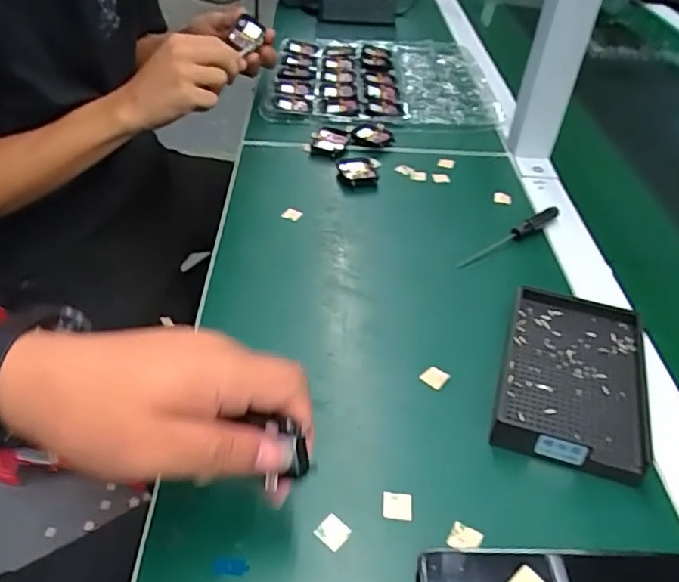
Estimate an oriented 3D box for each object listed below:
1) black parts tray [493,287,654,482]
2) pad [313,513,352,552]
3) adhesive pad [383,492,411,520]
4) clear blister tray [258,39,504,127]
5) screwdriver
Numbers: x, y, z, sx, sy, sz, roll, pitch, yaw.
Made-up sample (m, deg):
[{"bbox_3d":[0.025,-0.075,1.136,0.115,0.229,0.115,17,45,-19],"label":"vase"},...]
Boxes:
[{"bbox_3d":[0.159,0.057,0.405,0.089,0.022,0.139,15,42,12],"label":"black parts tray"},{"bbox_3d":[-0.003,0.130,0.323,0.016,0.004,0.015,32,48,29],"label":"pad"},{"bbox_3d":[0.033,0.123,0.339,0.017,0.004,0.015,9,52,-7],"label":"adhesive pad"},{"bbox_3d":[0.051,-0.283,0.797,0.281,0.027,0.257,3,41,-1],"label":"clear blister tray"},{"bbox_3d":[0.155,-0.049,0.538,0.130,0.012,0.010,-25,48,-30],"label":"screwdriver"}]

